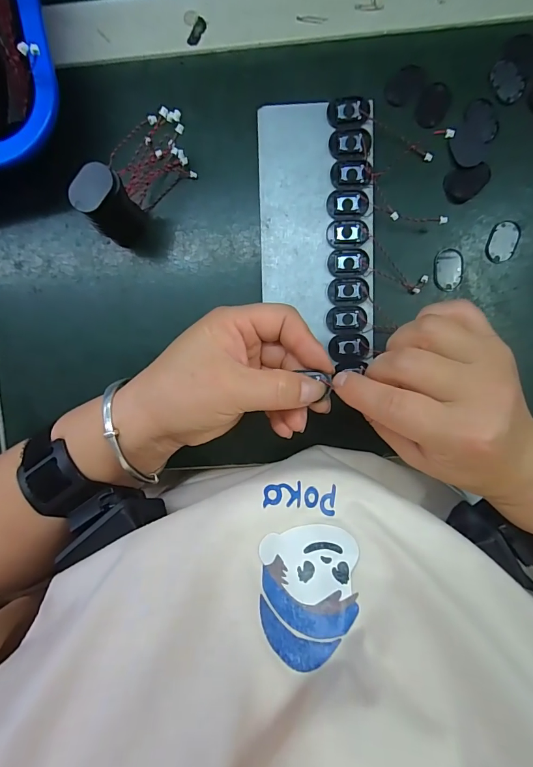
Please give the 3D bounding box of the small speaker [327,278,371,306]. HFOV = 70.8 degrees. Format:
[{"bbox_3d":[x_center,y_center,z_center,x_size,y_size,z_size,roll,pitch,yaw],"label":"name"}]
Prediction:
[{"bbox_3d":[0.058,-0.065,0.266,0.028,0.004,0.018,1,96,2],"label":"small speaker"}]

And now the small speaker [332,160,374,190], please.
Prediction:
[{"bbox_3d":[0.059,-0.144,0.258,0.028,0.004,0.019,-2,96,2],"label":"small speaker"}]

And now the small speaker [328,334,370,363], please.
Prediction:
[{"bbox_3d":[0.059,-0.025,0.269,0.027,0.004,0.020,-3,96,2],"label":"small speaker"}]

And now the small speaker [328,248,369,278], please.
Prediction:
[{"bbox_3d":[0.058,-0.085,0.264,0.028,0.004,0.019,0,96,2],"label":"small speaker"}]

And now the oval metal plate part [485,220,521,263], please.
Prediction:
[{"bbox_3d":[0.167,-0.100,0.265,0.021,0.004,0.030,18,96,0],"label":"oval metal plate part"}]

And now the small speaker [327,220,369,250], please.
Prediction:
[{"bbox_3d":[0.057,-0.105,0.262,0.028,0.004,0.019,1,96,2],"label":"small speaker"}]

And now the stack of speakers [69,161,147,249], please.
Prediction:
[{"bbox_3d":[-0.099,-0.112,0.242,0.018,0.066,0.032,43,96,-2],"label":"stack of speakers"}]

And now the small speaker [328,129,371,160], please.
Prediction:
[{"bbox_3d":[0.058,-0.164,0.256,0.028,0.004,0.020,-5,95,3],"label":"small speaker"}]

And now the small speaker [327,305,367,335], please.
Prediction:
[{"bbox_3d":[0.057,-0.045,0.268,0.028,0.004,0.020,1,96,2],"label":"small speaker"}]

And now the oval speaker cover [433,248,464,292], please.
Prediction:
[{"bbox_3d":[0.130,-0.081,0.267,0.021,0.004,0.029,1,96,2],"label":"oval speaker cover"}]

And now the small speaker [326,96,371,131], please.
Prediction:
[{"bbox_3d":[0.056,-0.184,0.255,0.028,0.004,0.020,-5,95,3],"label":"small speaker"}]

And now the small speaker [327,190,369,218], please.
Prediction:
[{"bbox_3d":[0.057,-0.125,0.260,0.028,0.004,0.018,1,96,2],"label":"small speaker"}]

